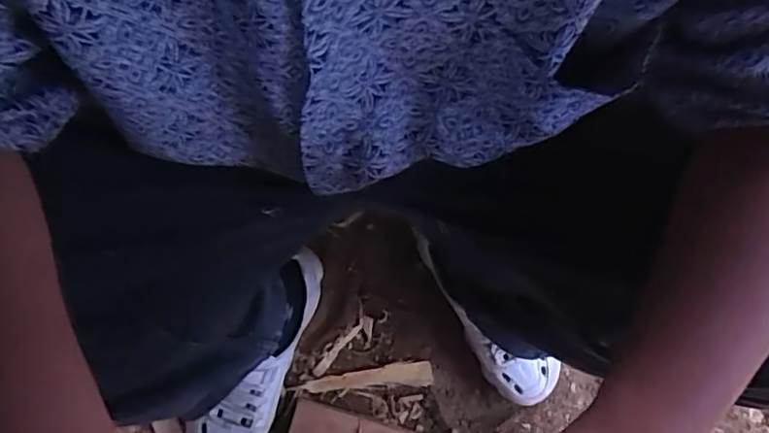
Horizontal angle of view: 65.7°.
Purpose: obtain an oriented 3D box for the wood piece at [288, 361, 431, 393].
[{"bbox_3d":[-0.028,0.202,0.749,0.176,0.005,0.029,-1,74,-10],"label":"wood piece"}]

